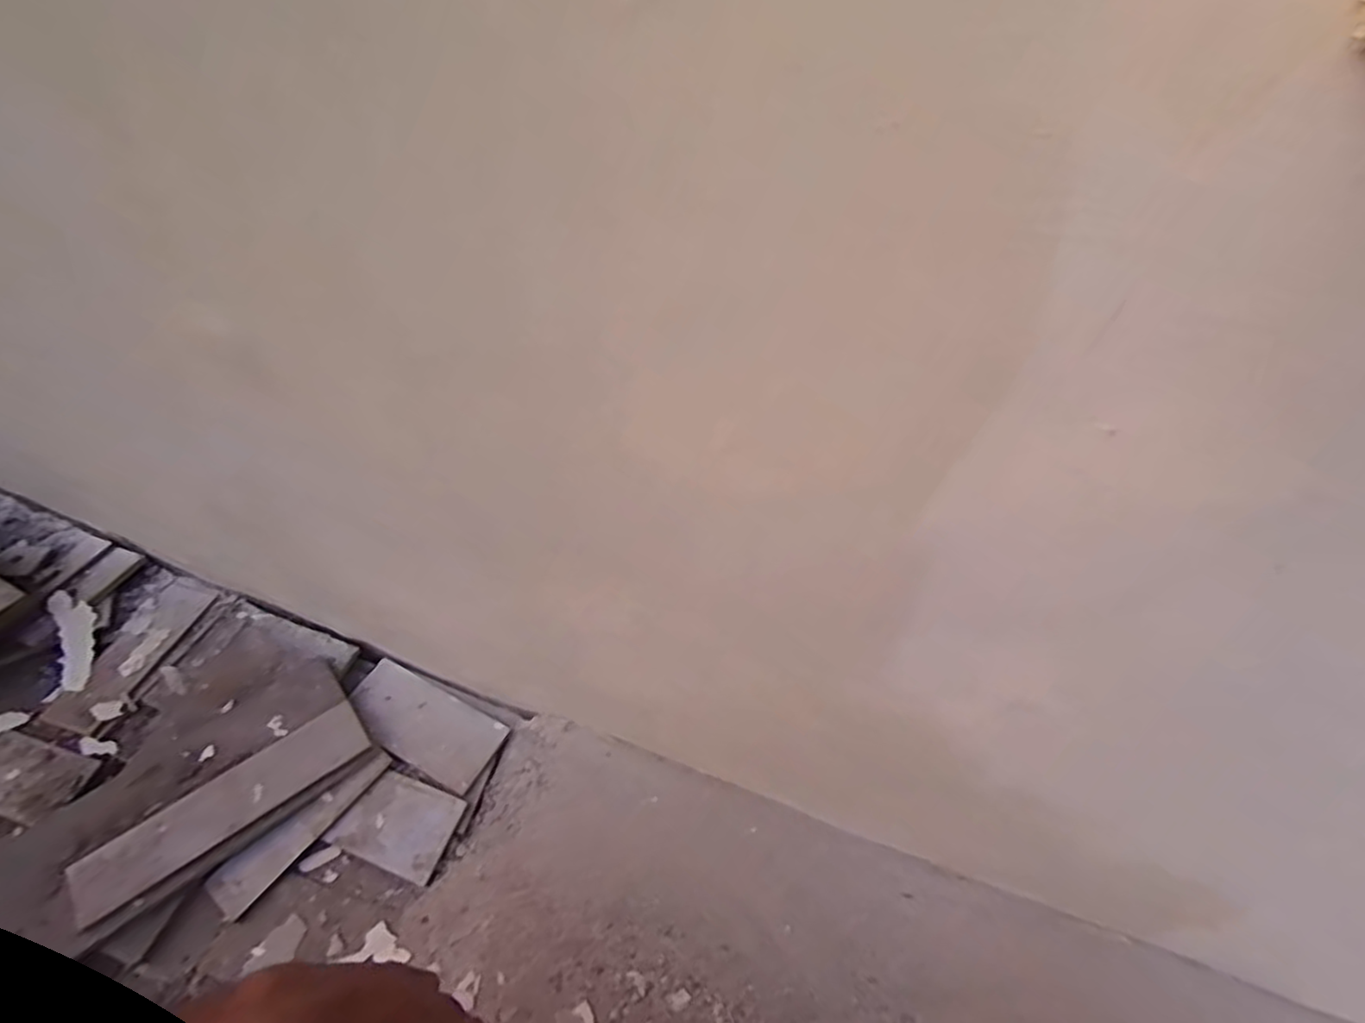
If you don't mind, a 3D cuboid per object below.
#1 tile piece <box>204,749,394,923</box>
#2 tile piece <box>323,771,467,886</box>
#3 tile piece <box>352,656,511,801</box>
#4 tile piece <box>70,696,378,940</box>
[{"bbox_3d":[-0.406,0.331,0.718,0.046,0.007,0.196,42,66,2],"label":"tile piece"},{"bbox_3d":[-0.305,0.333,0.721,0.120,0.014,0.086,13,56,16],"label":"tile piece"},{"bbox_3d":[-0.307,0.247,0.790,0.195,0.014,0.087,23,47,18],"label":"tile piece"},{"bbox_3d":[-0.477,0.307,0.705,0.281,0.012,0.068,-32,58,-22],"label":"tile piece"}]

